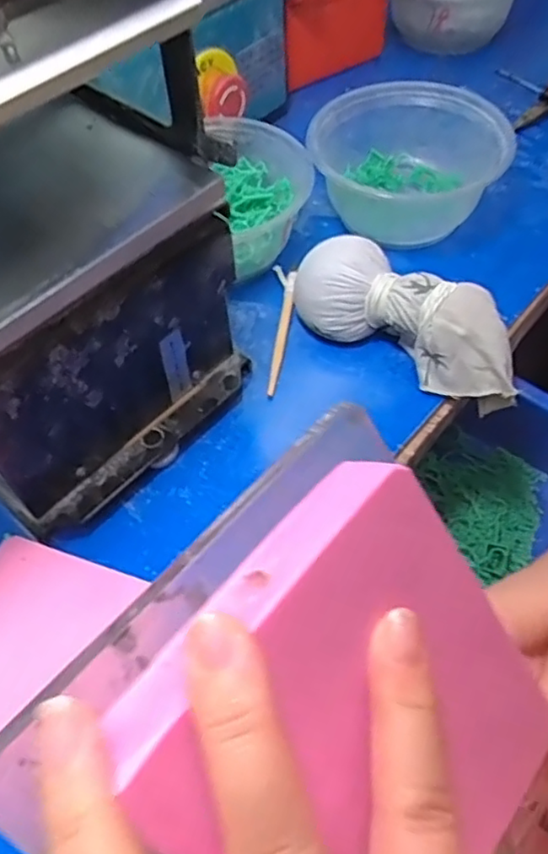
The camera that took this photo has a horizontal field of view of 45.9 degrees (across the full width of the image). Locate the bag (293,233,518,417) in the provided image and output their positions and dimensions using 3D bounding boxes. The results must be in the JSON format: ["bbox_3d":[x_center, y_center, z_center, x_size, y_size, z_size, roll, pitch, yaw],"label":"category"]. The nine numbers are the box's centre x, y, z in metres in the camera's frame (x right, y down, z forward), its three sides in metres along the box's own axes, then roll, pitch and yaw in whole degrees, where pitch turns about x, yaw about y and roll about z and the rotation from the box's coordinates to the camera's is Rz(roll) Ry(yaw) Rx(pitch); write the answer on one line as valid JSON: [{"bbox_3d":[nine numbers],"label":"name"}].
[{"bbox_3d":[0.081,-0.066,0.393,0.146,0.050,0.058,28,61,20],"label":"bag"}]

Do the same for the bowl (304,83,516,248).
[{"bbox_3d":[0.093,-0.187,0.461,0.130,0.054,0.113,0,56,3],"label":"bowl"}]

